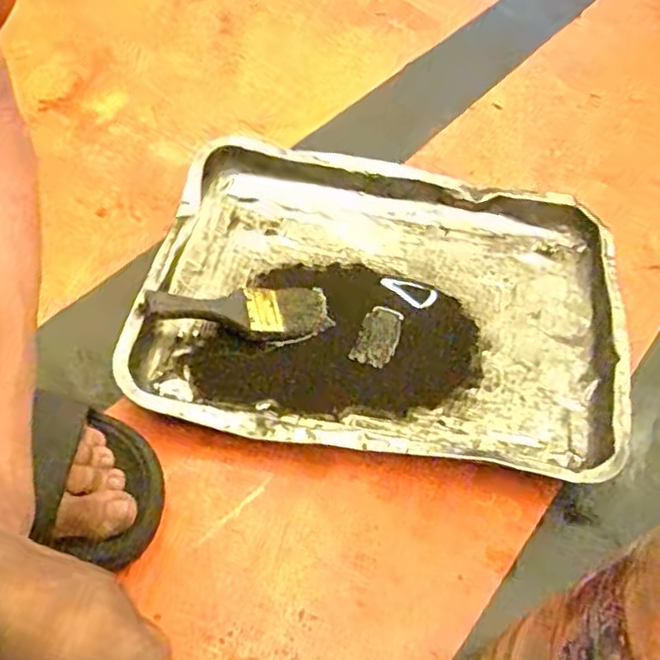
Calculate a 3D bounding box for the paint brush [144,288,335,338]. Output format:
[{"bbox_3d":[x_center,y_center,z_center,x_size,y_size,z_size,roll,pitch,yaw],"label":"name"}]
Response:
[{"bbox_3d":[-0.074,-0.018,0.551,0.151,0.011,0.043,3,52,-24],"label":"paint brush"}]

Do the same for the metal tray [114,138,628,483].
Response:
[{"bbox_3d":[0.044,-0.023,0.568,0.382,0.049,0.282,10,54,2],"label":"metal tray"}]

